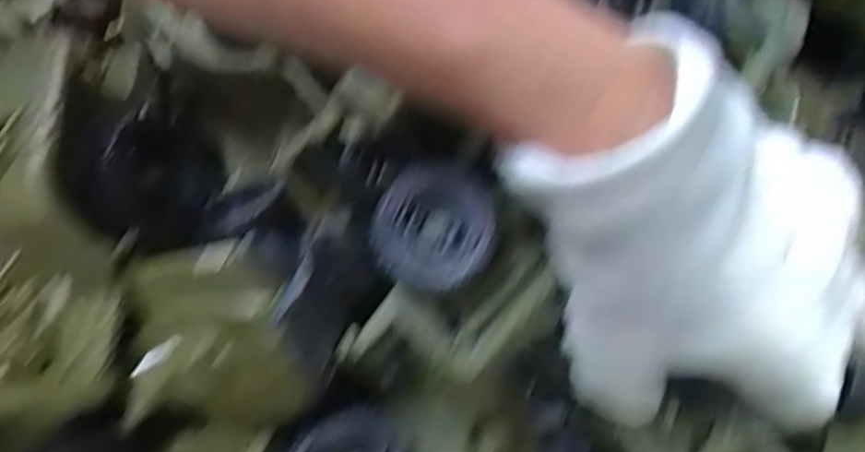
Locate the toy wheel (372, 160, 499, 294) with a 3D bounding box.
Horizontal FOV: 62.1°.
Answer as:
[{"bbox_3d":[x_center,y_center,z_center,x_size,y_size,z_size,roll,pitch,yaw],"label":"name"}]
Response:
[{"bbox_3d":[0.001,0.001,0.248,0.040,0.016,0.041,15,79,5],"label":"toy wheel"}]

